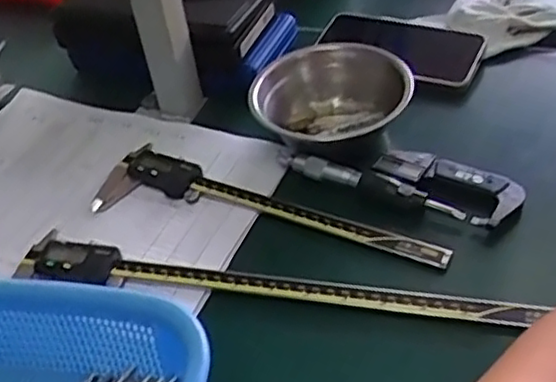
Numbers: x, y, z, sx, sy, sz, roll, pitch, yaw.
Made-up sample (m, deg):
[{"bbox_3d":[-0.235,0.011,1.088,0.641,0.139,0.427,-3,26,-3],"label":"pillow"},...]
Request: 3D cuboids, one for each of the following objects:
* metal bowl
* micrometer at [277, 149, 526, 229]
[{"bbox_3d":[0.049,-0.067,0.579,0.101,0.067,0.115,27,52,33],"label":"metal bowl"},{"bbox_3d":[0.090,-0.011,0.540,0.186,0.024,0.044,15,46,24],"label":"micrometer"}]

